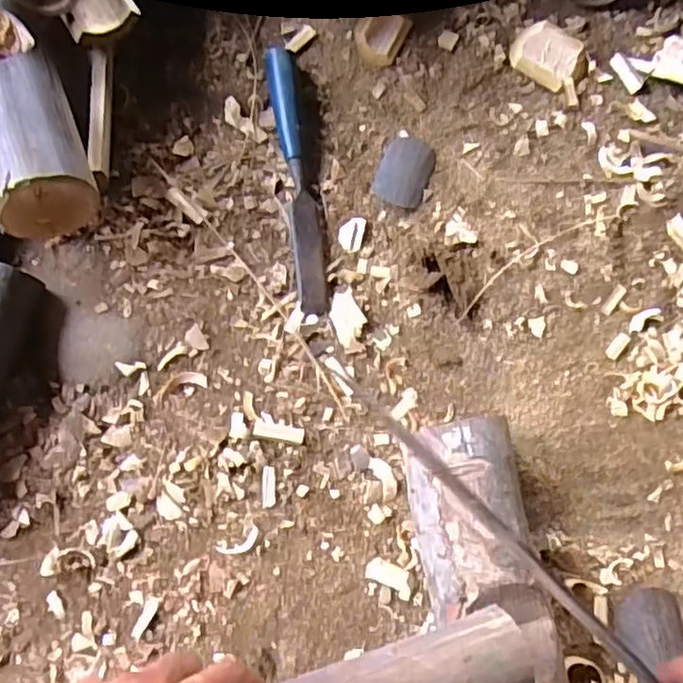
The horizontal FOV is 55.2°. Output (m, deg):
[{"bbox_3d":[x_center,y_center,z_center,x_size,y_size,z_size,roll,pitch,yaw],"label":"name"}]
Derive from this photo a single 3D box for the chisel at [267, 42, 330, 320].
[{"bbox_3d":[-0.036,-0.136,0.533,0.024,0.023,0.230,-8,75,-1],"label":"chisel"}]

